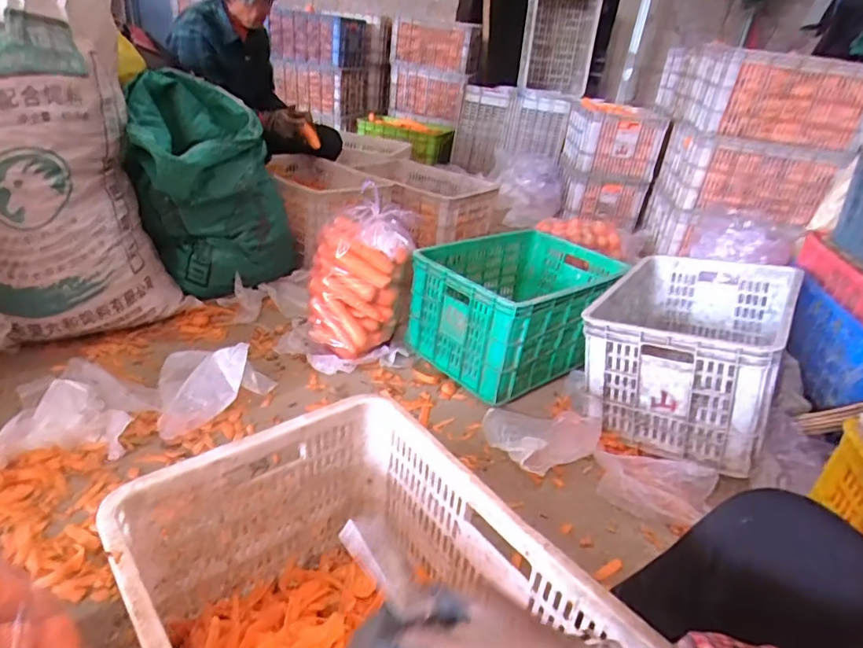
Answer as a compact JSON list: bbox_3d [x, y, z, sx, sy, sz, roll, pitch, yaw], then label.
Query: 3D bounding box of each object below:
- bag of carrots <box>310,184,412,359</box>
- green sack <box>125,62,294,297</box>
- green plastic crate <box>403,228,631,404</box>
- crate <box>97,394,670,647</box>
[{"bbox_3d":[-0.176,-0.102,1.302,0.242,0.324,0.233,7,28,-1],"label":"bag of carrots"},{"bbox_3d":[-0.573,-0.357,1.426,0.397,0.481,0.365,-6,31,-24],"label":"green sack"},{"bbox_3d":[0.235,-0.056,1.379,0.516,0.239,0.353,-16,36,-37],"label":"green plastic crate"},{"bbox_3d":[-0.066,0.342,0.532,0.347,0.240,0.496,-16,36,-37],"label":"crate"}]

